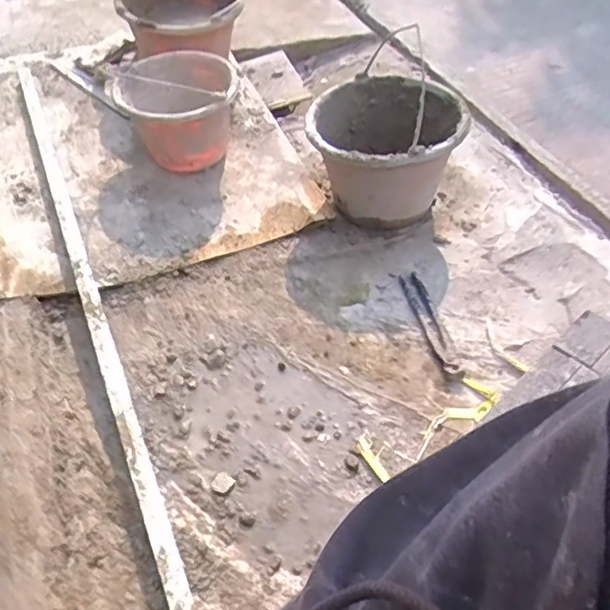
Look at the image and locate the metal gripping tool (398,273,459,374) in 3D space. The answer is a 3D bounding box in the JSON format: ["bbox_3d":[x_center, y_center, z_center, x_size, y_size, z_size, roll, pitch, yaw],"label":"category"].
[{"bbox_3d":[0.207,0.028,0.968,0.038,0.020,0.209,-13,50,-6],"label":"metal gripping tool"}]

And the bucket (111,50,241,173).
[{"bbox_3d":[-0.251,-0.393,1.201,0.225,0.190,0.225,-2,49,3],"label":"bucket"}]

